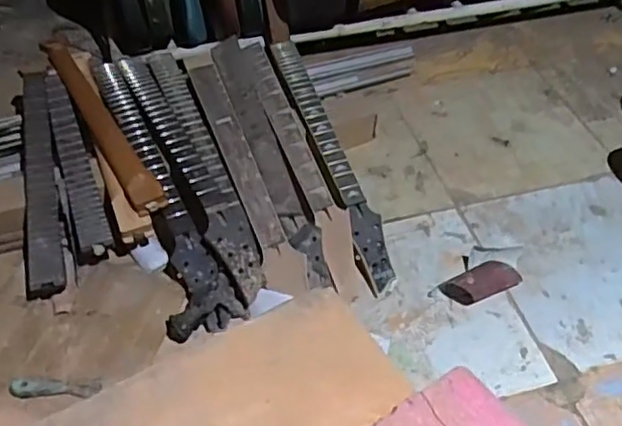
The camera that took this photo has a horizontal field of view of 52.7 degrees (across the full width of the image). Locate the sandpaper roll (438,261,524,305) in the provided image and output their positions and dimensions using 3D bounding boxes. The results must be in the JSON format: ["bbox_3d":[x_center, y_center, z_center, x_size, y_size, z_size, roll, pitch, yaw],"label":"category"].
[{"bbox_3d":[0.314,0.124,1.144,0.133,0.051,0.068,-20,54,-17],"label":"sandpaper roll"}]

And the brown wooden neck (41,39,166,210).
[{"bbox_3d":[-0.429,-0.190,1.266,0.063,0.056,0.521,-27,56,-21],"label":"brown wooden neck"}]

